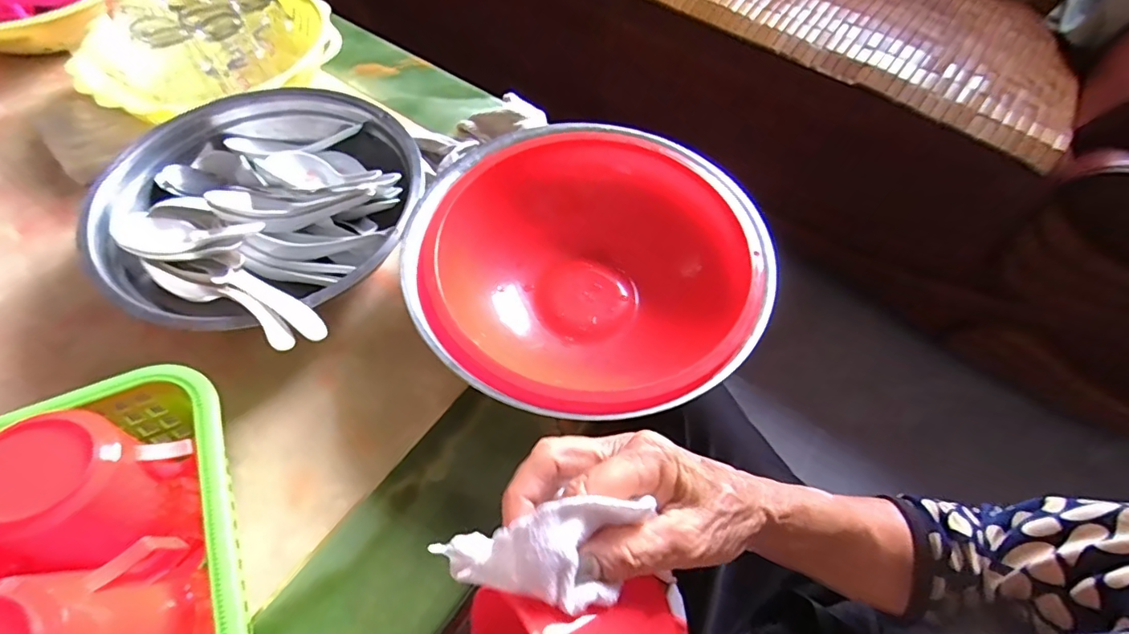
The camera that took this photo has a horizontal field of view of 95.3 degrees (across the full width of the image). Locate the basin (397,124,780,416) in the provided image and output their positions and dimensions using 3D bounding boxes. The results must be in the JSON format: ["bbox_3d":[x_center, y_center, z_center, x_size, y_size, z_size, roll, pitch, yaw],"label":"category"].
[{"bbox_3d":[0.008,-0.048,0.426,0.257,0.072,0.239,0,60,-1],"label":"basin"}]

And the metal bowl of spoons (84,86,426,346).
[{"bbox_3d":[-0.251,-0.090,0.448,0.243,0.073,0.245,0,60,-1],"label":"metal bowl of spoons"}]

